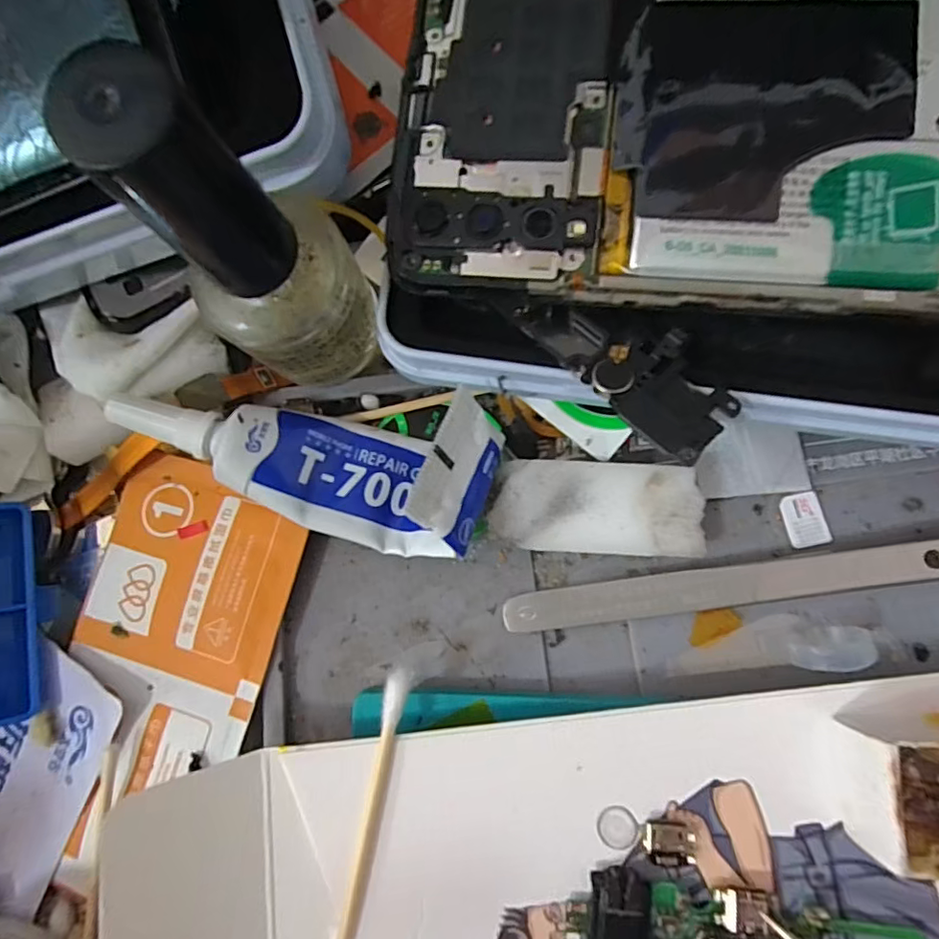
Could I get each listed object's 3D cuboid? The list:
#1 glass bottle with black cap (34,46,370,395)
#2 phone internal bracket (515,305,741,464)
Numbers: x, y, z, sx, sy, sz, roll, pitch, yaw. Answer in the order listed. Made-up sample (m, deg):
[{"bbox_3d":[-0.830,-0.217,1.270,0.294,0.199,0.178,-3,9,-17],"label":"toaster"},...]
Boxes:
[{"bbox_3d":[-0.036,-0.038,0.097,0.026,0.072,0.026,-24,77,-2],"label":"glass bottle with black cap"},{"bbox_3d":[0.031,-0.021,0.107,0.019,0.004,0.044,-40,71,-10],"label":"phone internal bracket"}]

